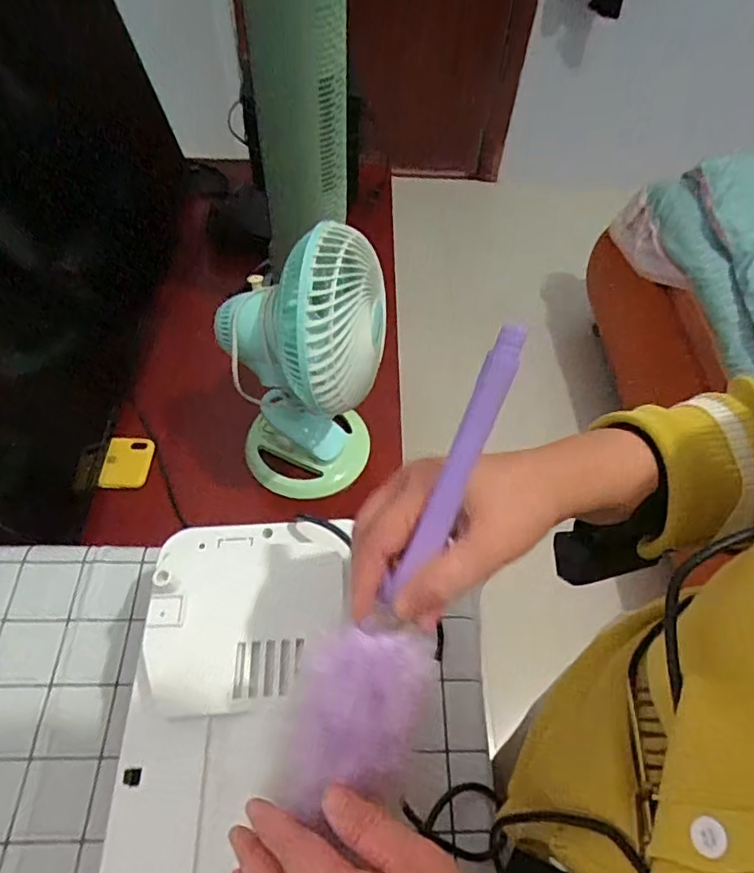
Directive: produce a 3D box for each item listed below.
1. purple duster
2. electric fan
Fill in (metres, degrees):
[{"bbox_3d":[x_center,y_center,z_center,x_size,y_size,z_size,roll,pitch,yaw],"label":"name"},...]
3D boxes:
[{"bbox_3d":[0.012,0.072,0.304,0.070,0.269,0.051,20,11,11],"label":"purple duster"},{"bbox_3d":[-0.087,-0.071,0.714,0.192,0.341,0.161,-3,55,-6],"label":"electric fan"}]

